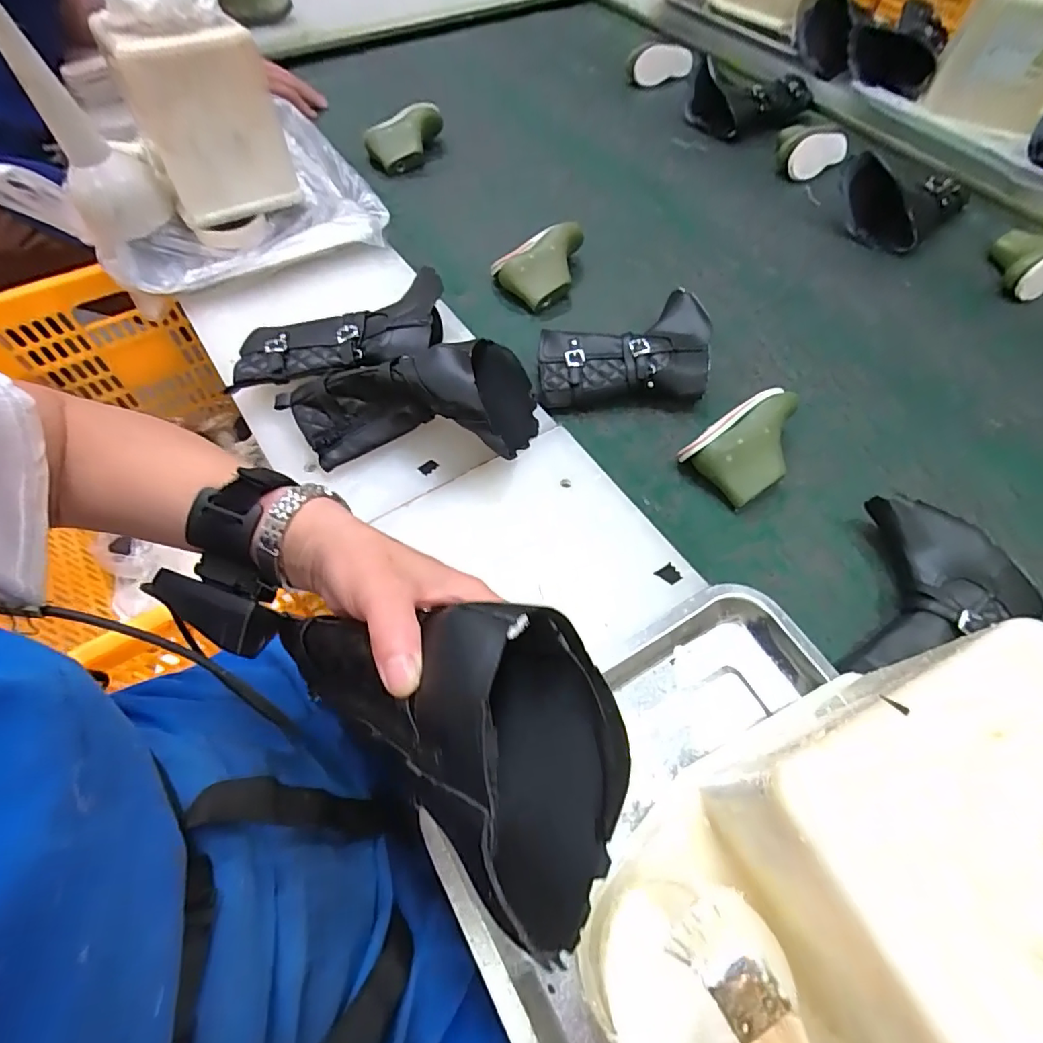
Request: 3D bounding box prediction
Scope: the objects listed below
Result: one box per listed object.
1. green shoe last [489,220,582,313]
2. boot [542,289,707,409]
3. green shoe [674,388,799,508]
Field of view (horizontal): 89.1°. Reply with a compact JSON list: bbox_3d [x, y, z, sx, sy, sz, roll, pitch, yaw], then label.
[{"bbox_3d":[0.031,-0.315,0.660,0.117,0.053,0.083,-36,67,-21],"label":"green shoe last"},{"bbox_3d":[0.110,-0.186,0.587,0.184,0.053,0.125,-3,60,-4],"label":"boot"},{"bbox_3d":[0.228,-0.077,0.529,0.123,0.052,0.086,-39,68,-22],"label":"green shoe"}]

